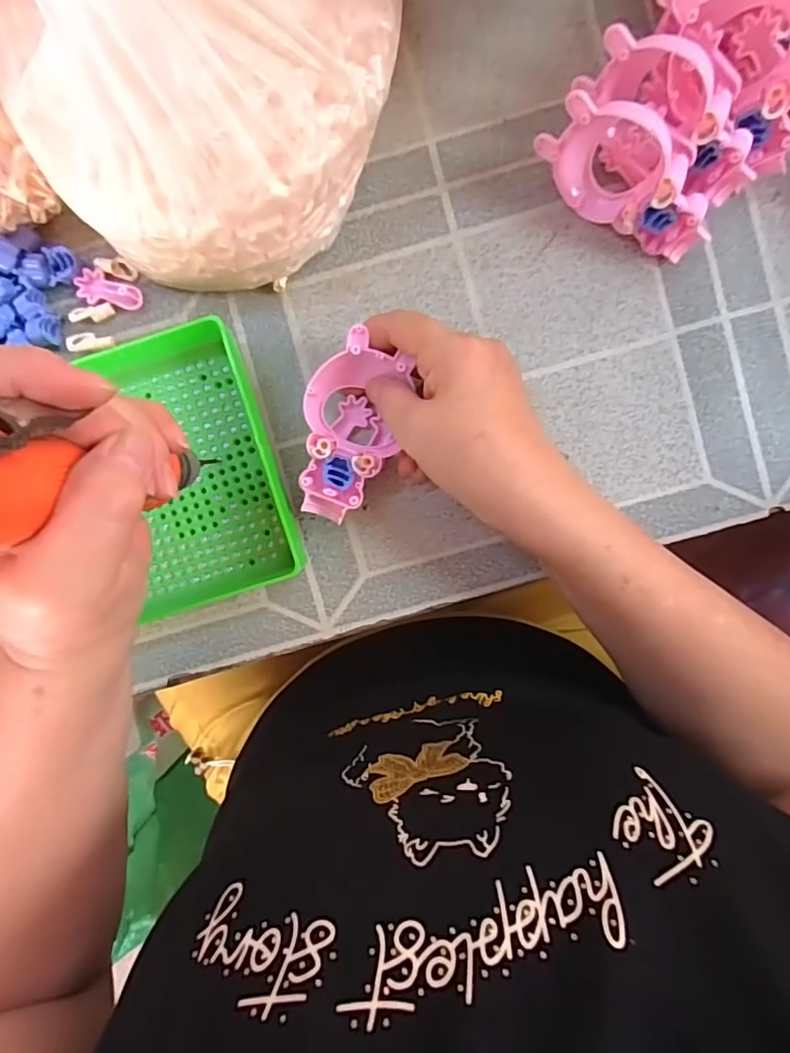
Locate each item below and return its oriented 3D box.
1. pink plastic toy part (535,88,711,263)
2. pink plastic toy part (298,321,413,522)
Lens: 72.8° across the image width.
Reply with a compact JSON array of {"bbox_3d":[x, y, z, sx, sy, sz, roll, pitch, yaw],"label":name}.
[{"bbox_3d":[0.126,-0.187,0.285,0.098,0.056,0.033,32,93,0],"label":"pink plastic toy part"},{"bbox_3d":[-0.025,-0.054,0.305,0.053,0.032,0.101,13,95,1],"label":"pink plastic toy part"}]

